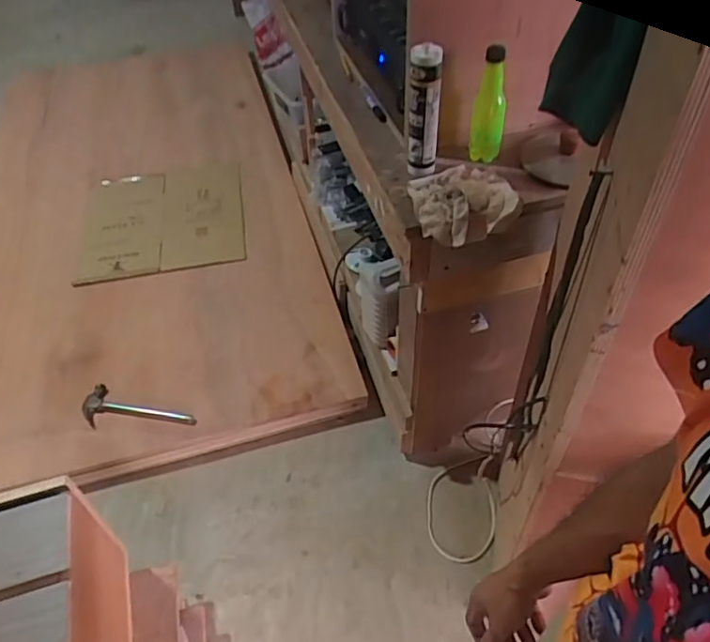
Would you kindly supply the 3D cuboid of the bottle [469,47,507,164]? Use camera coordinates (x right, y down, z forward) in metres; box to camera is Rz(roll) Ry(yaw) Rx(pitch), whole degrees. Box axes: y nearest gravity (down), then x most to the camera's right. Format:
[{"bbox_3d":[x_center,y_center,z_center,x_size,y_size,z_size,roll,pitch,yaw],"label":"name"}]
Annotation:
[{"bbox_3d":[0.234,-0.366,1.045,0.056,0.199,0.046,11,48,9],"label":"bottle"}]

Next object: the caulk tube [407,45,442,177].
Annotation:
[{"bbox_3d":[0.113,-0.348,1.003,0.056,0.208,0.053,7,48,6],"label":"caulk tube"}]

